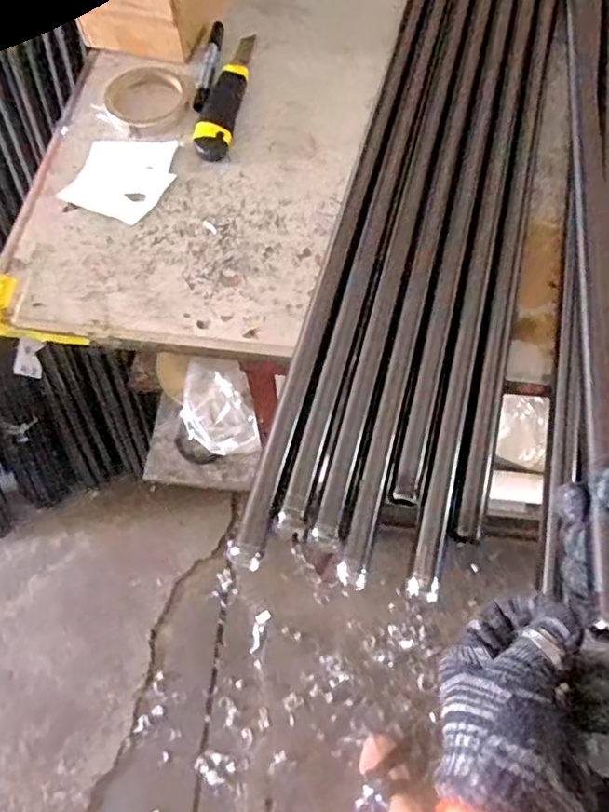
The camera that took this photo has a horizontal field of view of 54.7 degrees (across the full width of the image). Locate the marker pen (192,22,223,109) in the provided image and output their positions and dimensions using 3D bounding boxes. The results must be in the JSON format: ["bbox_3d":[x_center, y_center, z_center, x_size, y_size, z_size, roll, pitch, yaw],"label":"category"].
[{"bbox_3d":[-0.108,-0.390,0.666,0.016,0.009,0.141,6,67,1],"label":"marker pen"}]

